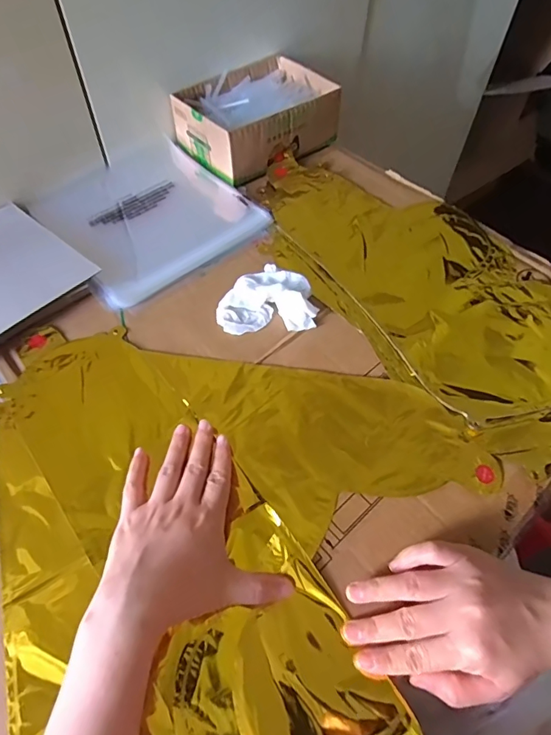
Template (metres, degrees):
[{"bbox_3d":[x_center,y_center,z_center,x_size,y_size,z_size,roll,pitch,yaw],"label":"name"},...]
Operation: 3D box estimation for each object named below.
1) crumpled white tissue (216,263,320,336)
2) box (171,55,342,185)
[{"bbox_3d":[-0.010,-0.073,0.459,0.093,0.027,0.077,-4,57,-5],"label":"crumpled white tissue"},{"bbox_3d":[-0.023,-0.334,0.614,0.192,0.066,0.136,-34,64,-22],"label":"box"}]

